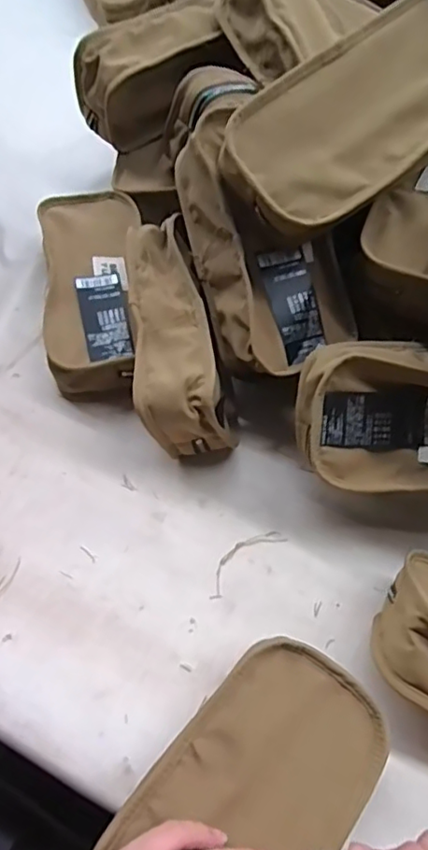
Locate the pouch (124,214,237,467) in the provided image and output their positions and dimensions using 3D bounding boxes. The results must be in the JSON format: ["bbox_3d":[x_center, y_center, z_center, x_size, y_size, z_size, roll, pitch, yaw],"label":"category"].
[{"bbox_3d":[-0.031,-0.062,0.450,0.063,0.086,0.170,-8,60,-6],"label":"pouch"}]

